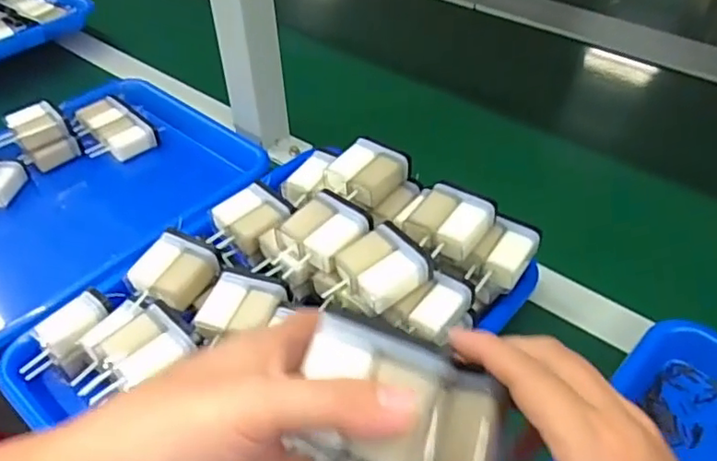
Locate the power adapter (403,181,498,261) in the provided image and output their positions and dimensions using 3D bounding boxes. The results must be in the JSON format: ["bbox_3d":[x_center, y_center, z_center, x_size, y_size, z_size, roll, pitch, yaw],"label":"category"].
[{"bbox_3d":[0.064,-0.005,0.413,0.047,0.025,0.052,27,51,26],"label":"power adapter"}]

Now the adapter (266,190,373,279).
[{"bbox_3d":[-0.025,0.005,0.406,0.051,0.026,0.060,32,53,29],"label":"adapter"}]

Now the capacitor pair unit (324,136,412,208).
[{"bbox_3d":[0.006,-0.043,0.455,0.049,0.028,0.053,30,52,28],"label":"capacitor pair unit"}]

